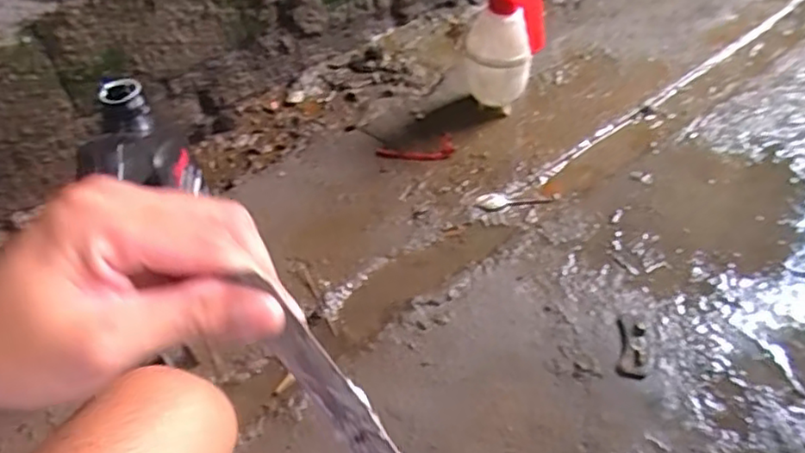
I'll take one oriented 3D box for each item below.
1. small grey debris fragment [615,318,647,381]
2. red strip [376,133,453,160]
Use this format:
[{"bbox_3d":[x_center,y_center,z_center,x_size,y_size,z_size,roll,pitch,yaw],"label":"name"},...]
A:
[{"bbox_3d":[0.294,0.154,0.825,0.035,0.010,0.086,10,49,12],"label":"small grey debris fragment"},{"bbox_3d":[0.024,-0.128,1.104,0.129,0.010,0.056,-14,50,-7],"label":"red strip"}]

